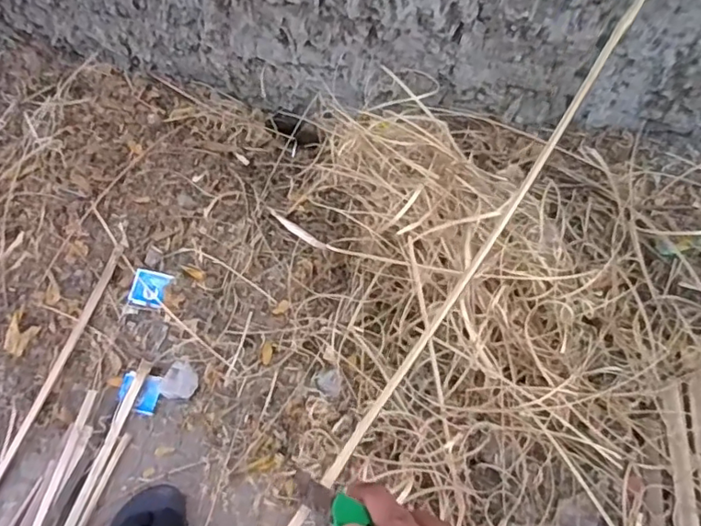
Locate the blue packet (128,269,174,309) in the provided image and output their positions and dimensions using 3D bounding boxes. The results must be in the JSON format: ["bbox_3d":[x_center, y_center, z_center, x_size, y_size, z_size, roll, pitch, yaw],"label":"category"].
[{"bbox_3d":[-0.338,0.044,0.929,0.057,0.004,0.061,15,77,-4],"label":"blue packet"}]

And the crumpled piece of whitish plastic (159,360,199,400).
[{"bbox_3d":[-0.268,0.190,0.873,0.054,0.027,0.056,0,59,0],"label":"crumpled piece of whitish plastic"}]

